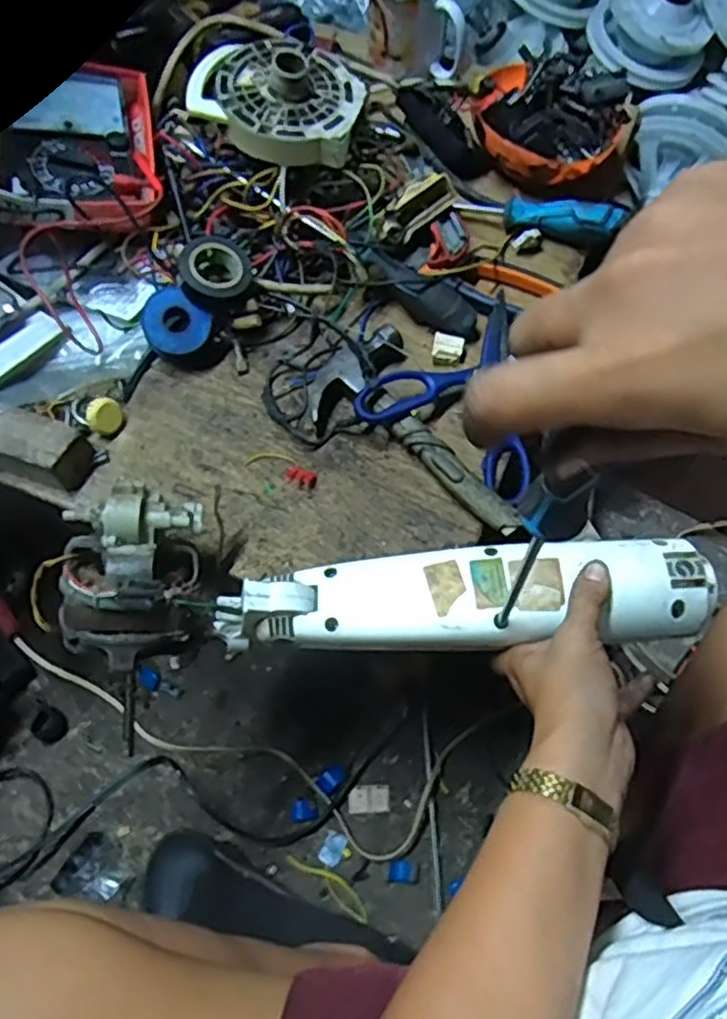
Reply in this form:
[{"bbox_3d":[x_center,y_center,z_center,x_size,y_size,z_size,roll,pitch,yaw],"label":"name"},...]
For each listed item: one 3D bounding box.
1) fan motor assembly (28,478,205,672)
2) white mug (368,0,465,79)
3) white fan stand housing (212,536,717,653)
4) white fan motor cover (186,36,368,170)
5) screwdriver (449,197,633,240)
[{"bbox_3d":[-0.154,0.044,0.460,0.096,0.081,0.114,38,69,16],"label":"fan motor assembly"},{"bbox_3d":[0.054,-0.522,0.724,0.098,0.086,0.101,1,64,-1],"label":"white mug"},{"bbox_3d":[0.058,0.058,0.450,0.313,0.047,0.064,-5,64,4],"label":"white fan stand housing"},{"bbox_3d":[-0.074,-0.359,0.596,0.146,0.052,0.114,15,65,6],"label":"white fan motor cover"},{"bbox_3d":[0.164,-0.279,0.647,0.150,0.035,0.026,17,65,7],"label":"screwdriver"}]

